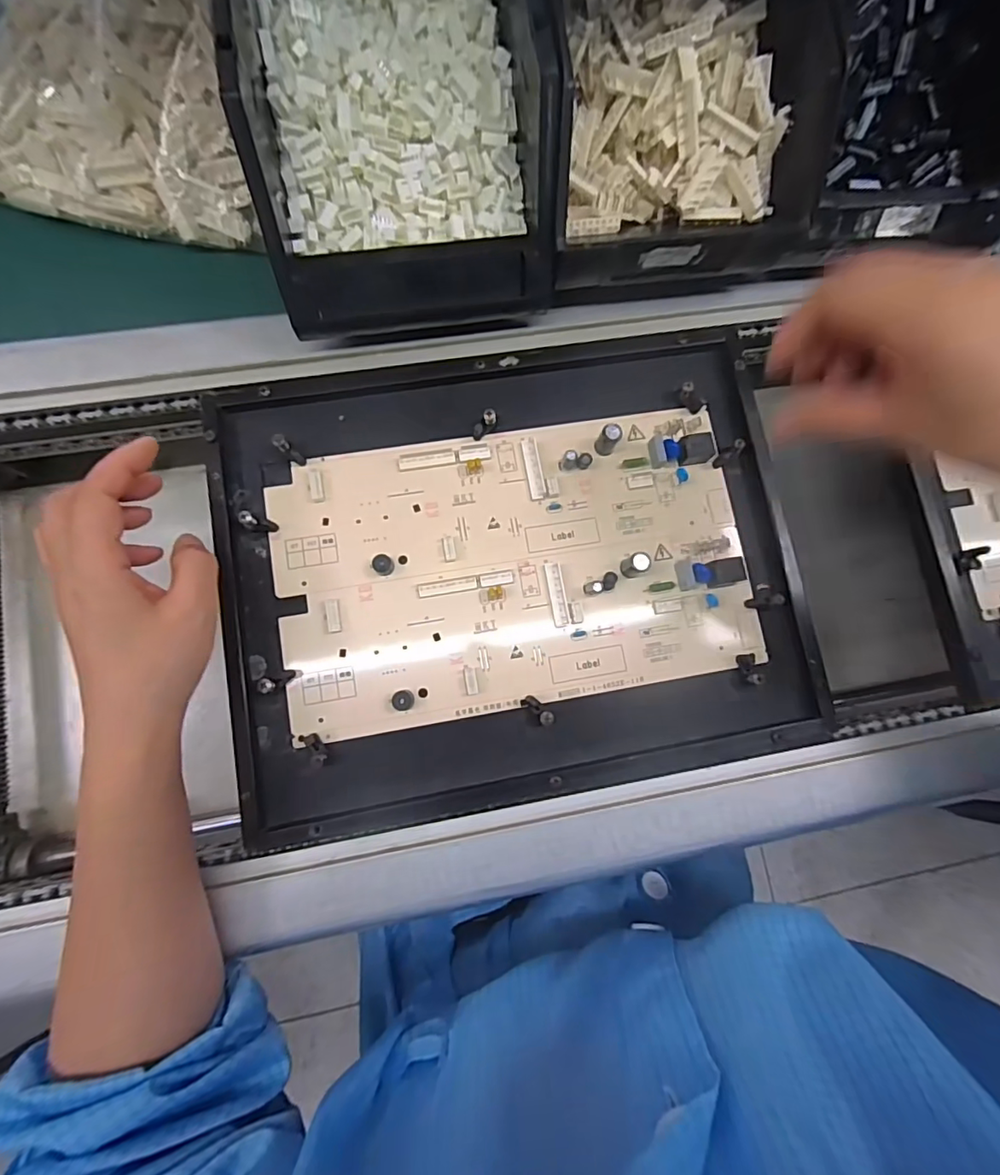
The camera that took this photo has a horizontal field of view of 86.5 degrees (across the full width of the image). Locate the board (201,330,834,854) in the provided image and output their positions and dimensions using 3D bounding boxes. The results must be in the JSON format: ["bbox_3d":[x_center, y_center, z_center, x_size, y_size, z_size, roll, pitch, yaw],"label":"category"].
[{"bbox_3d":[0.009,-0.012,0.328,0.340,0.020,0.274,-9,85,-5],"label":"board"}]

